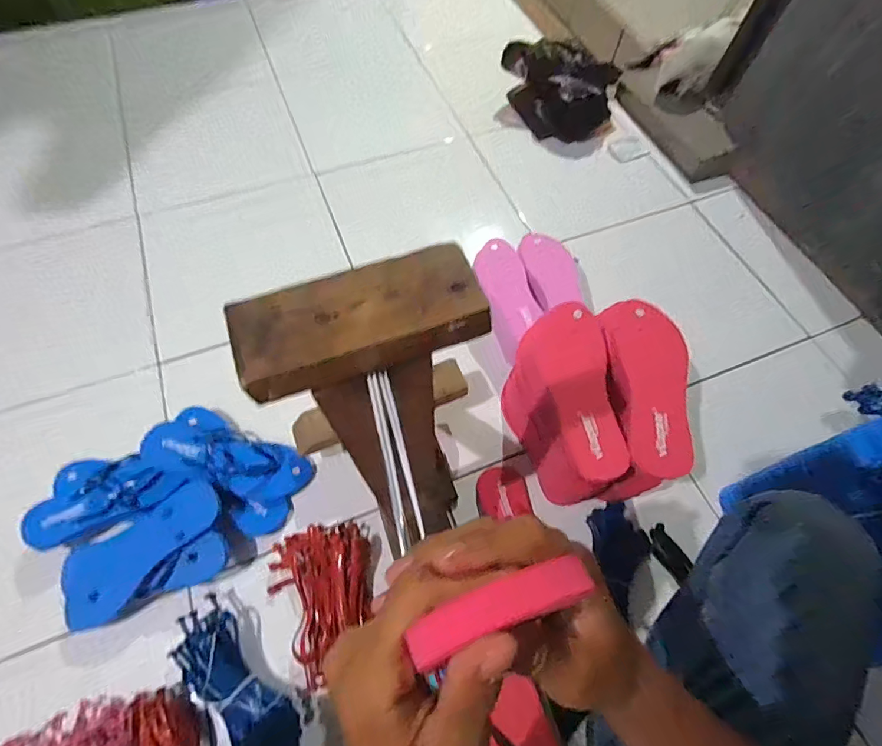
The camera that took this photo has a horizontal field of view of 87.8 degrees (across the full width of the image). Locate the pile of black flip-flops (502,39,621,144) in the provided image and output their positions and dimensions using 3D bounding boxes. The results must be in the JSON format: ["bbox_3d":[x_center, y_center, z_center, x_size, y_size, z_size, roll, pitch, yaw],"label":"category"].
[{"bbox_3d":[0.298,-0.716,1.169,0.285,0.132,0.199,36,68,15],"label":"pile of black flip-flops"}]

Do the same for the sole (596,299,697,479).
[{"bbox_3d":[0.280,0.009,0.597,0.097,0.018,0.244,-4,64,-4],"label":"sole"}]

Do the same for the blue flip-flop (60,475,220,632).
[{"bbox_3d":[-0.430,0.248,0.656,0.237,0.037,0.114,-37,70,-5],"label":"blue flip-flop"}]

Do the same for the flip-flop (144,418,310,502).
[{"bbox_3d":[-0.337,0.143,0.726,0.250,0.049,0.093,17,63,-13],"label":"flip-flop"}]

